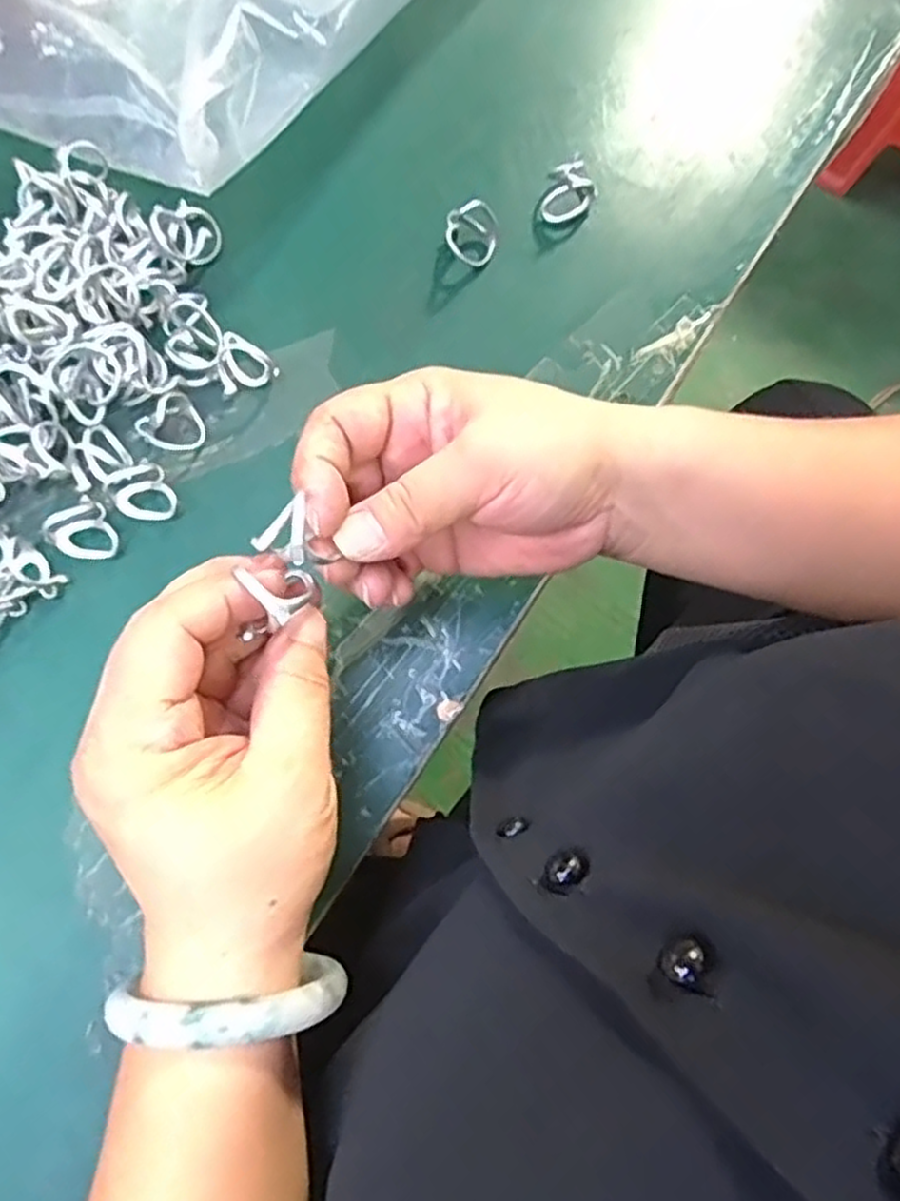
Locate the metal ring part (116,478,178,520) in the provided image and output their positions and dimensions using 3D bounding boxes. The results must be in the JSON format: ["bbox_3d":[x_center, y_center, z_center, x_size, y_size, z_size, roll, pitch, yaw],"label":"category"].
[{"bbox_3d":[-0.128,-0.043,0.315,0.025,0.005,0.017,4,82,-2],"label":"metal ring part"}]

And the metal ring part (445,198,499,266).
[{"bbox_3d":[0.010,-0.169,0.343,0.024,0.023,0.021,3,76,-1],"label":"metal ring part"}]

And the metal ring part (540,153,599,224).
[{"bbox_3d":[0.057,-0.192,0.351,0.024,0.014,0.027,16,76,2],"label":"metal ring part"}]

